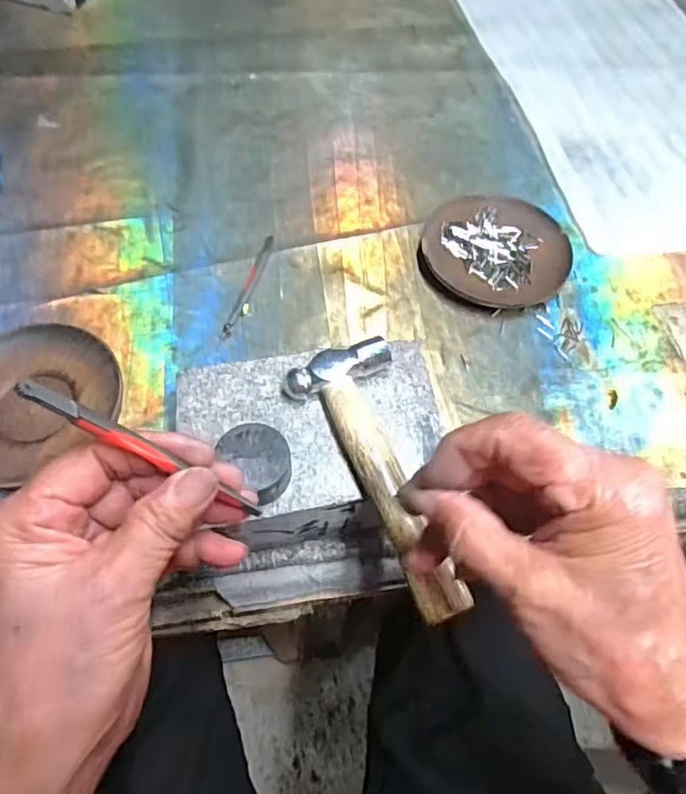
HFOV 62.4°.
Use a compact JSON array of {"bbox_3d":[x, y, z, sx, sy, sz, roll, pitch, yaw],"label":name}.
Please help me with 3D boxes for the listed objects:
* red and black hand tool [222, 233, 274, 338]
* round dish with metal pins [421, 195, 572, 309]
[{"bbox_3d":[-0.072,-0.087,0.430,0.007,0.004,0.099,16,61,5],"label":"red and black hand tool"},{"bbox_3d":[0.121,-0.118,0.453,0.113,0.019,0.097,17,61,6],"label":"round dish with metal pins"}]

